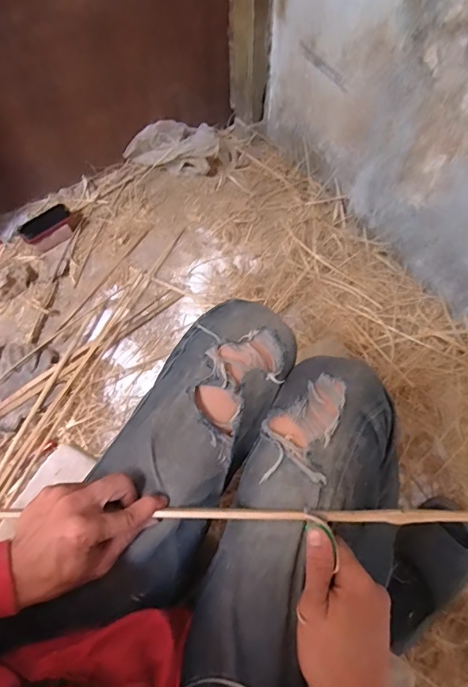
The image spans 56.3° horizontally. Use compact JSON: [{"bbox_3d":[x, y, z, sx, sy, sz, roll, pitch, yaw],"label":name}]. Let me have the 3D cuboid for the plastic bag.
[{"bbox_3d":[-0.159,-0.516,1.196,0.234,0.098,0.168,-27,65,-12],"label":"plastic bag"}]

